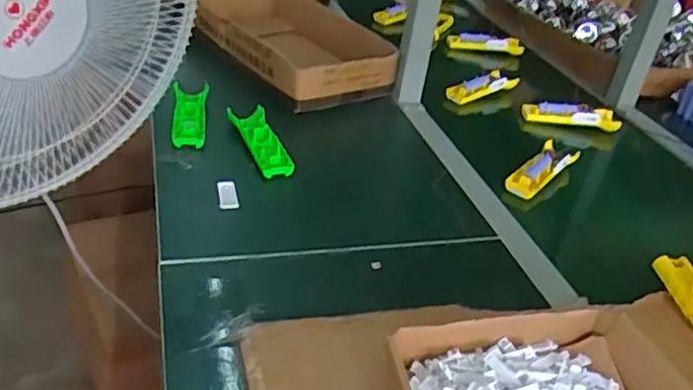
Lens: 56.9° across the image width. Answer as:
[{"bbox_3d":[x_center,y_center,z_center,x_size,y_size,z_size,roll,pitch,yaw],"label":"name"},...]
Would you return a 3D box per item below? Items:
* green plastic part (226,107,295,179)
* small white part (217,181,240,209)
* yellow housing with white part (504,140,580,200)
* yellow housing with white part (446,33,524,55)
[{"bbox_3d":[-0.117,-0.075,0.879,0.045,0.034,0.158,-11,36,-24],"label":"green plastic part"},{"bbox_3d":[-0.144,0.000,0.775,0.023,0.012,0.044,-4,34,-15],"label":"small white part"},{"bbox_3d":[0.286,-0.038,0.937,0.047,0.035,0.146,30,40,32],"label":"yellow housing with white part"},{"bbox_3d":[0.309,-0.339,1.418,0.173,0.036,0.046,3,33,-10],"label":"yellow housing with white part"}]

